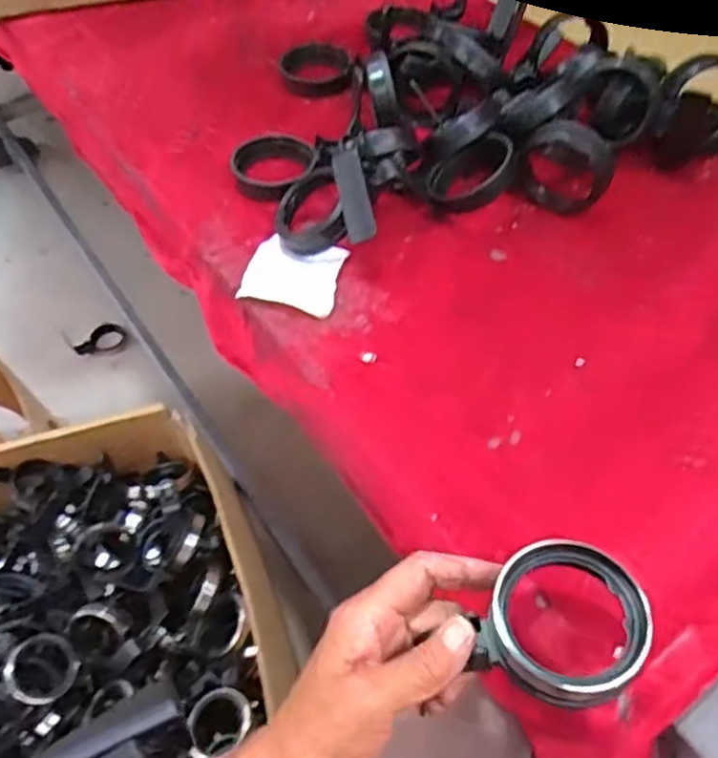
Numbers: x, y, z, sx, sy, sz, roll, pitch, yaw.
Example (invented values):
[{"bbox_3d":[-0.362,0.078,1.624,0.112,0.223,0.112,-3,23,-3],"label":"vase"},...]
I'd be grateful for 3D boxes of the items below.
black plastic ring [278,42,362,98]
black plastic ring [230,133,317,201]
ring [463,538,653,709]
[{"bbox_3d":[-0.040,-0.306,0.709,0.077,0.022,0.077,-1,52,2],"label":"black plastic ring"},{"bbox_3d":[-0.073,-0.183,0.611,0.069,0.025,0.069,-1,52,2],"label":"black plastic ring"},{"bbox_3d":[0.097,0.116,0.337,0.073,0.019,0.075,12,77,17],"label":"ring"}]

